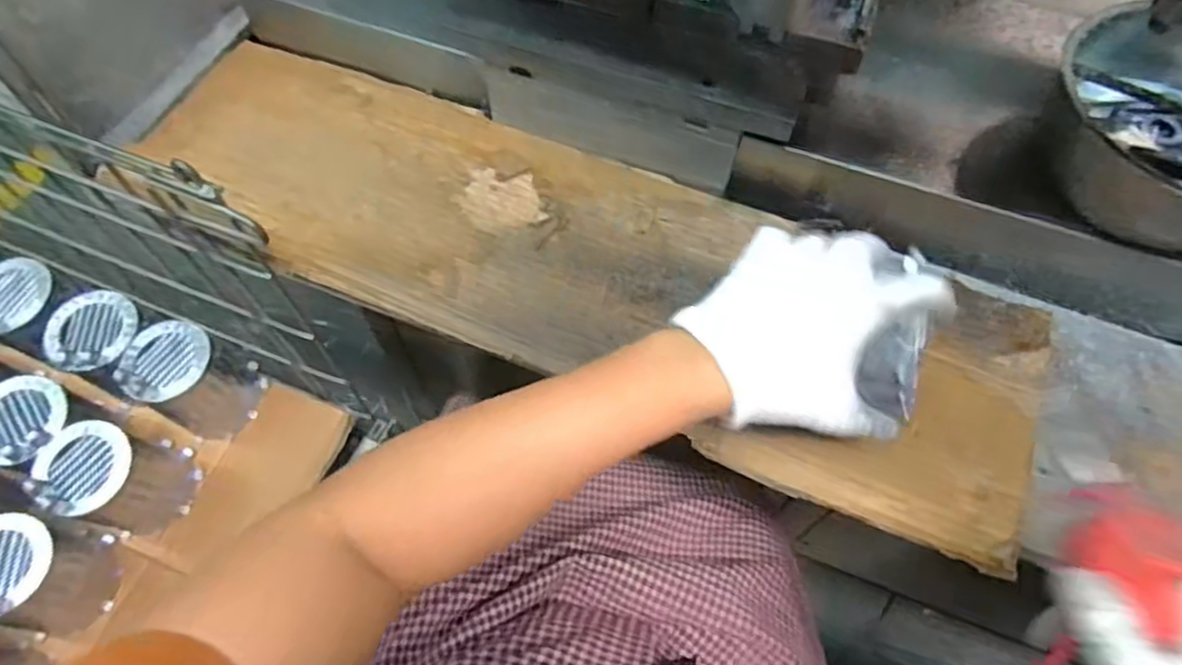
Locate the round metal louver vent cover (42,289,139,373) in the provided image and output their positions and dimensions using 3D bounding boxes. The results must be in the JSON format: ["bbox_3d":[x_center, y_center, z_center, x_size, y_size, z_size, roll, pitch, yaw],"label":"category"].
[{"bbox_3d":[-0.510,-0.005,0.715,0.090,0.004,0.087,36,68,16],"label":"round metal louver vent cover"}]

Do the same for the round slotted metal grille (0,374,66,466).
[{"bbox_3d":[-0.548,0.083,0.673,0.091,0.013,0.083,0,63,-1],"label":"round slotted metal grille"}]

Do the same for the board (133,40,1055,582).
[{"bbox_3d":[-0.028,-0.066,0.555,0.732,0.020,0.202,23,65,11],"label":"board"}]

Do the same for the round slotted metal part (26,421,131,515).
[{"bbox_3d":[-0.470,0.124,0.650,0.080,0.014,0.086,0,63,-1],"label":"round slotted metal part"}]

